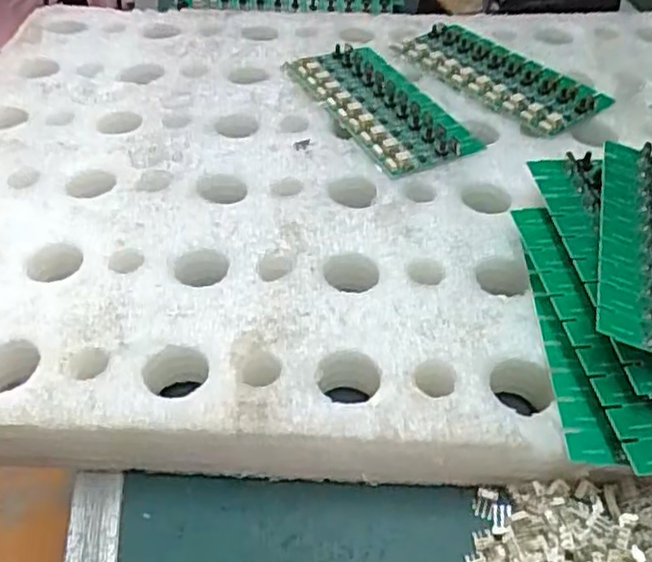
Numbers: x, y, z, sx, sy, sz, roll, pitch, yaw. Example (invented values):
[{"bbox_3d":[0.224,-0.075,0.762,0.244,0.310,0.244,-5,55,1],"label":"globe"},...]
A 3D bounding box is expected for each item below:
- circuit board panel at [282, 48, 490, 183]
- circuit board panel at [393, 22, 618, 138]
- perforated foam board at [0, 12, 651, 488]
[{"bbox_3d":[0.033,-0.109,0.417,0.065,0.014,0.137,-20,48,-18],"label":"circuit board panel"},{"bbox_3d":[0.110,-0.137,0.441,0.062,0.006,0.136,-31,52,-26],"label":"circuit board panel"},{"bbox_3d":[0.044,-0.063,0.384,0.535,0.031,0.363,1,45,2],"label":"perforated foam board"}]

